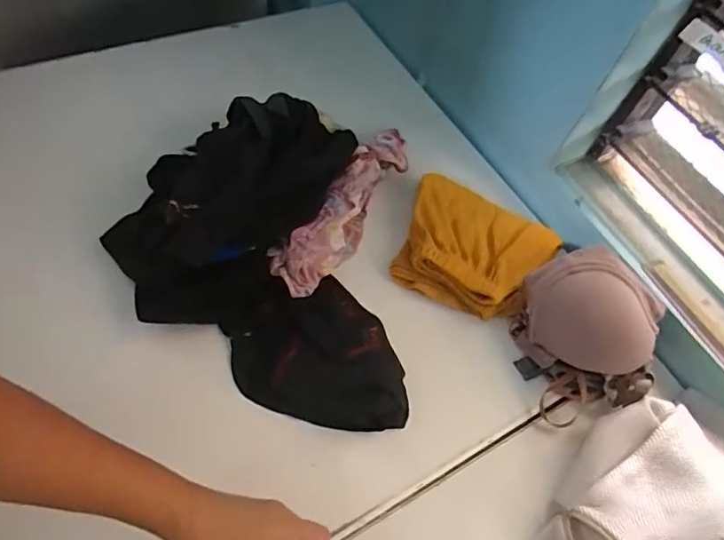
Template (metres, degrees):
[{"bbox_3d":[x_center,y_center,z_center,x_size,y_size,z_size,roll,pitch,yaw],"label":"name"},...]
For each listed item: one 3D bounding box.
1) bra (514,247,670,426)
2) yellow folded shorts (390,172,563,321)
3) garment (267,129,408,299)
[{"bbox_3d":[0.266,0.068,0.607,0.148,0.097,0.161,4,58,-6],"label":"bra"},{"bbox_3d":[0.150,-0.034,0.683,0.185,0.046,0.177,20,57,5],"label":"yellow folded shorts"},{"bbox_3d":[-0.009,-0.090,0.690,0.061,0.066,0.304,31,59,11],"label":"garment"}]

